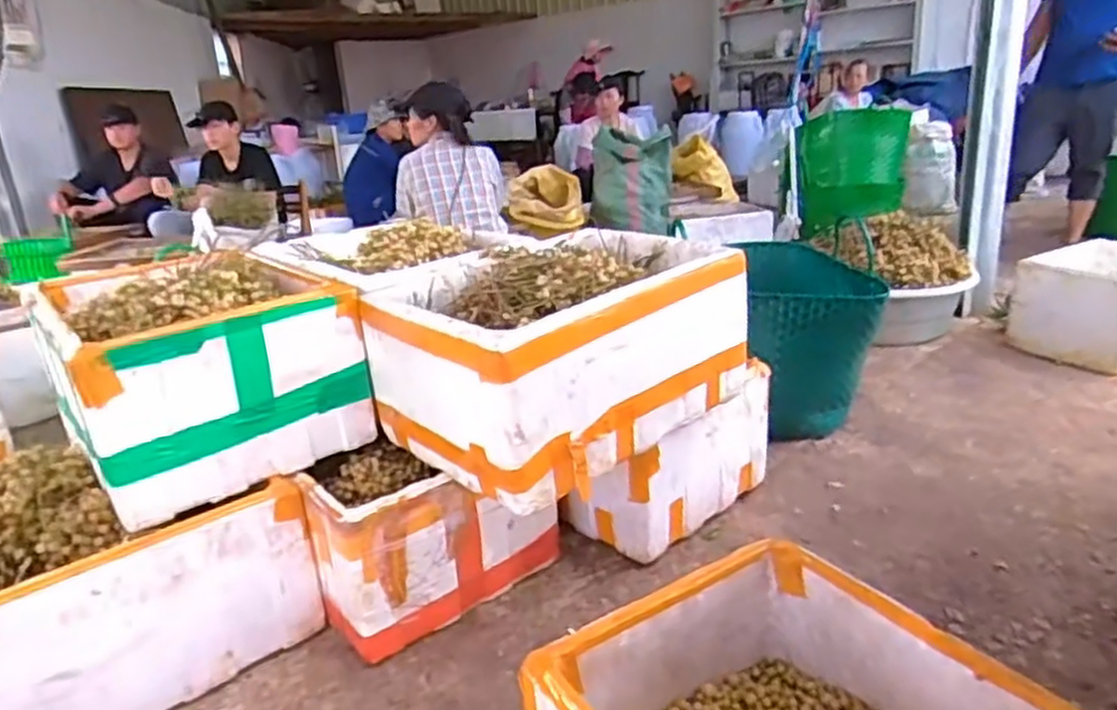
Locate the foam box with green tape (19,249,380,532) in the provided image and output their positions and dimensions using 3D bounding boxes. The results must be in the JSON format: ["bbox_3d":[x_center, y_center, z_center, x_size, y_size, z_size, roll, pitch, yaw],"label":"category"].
[{"bbox_3d":[-0.697,0.010,1.447,0.446,0.323,0.557,-19,24,-36],"label":"foam box with green tape"}]

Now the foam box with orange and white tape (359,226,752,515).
[{"bbox_3d":[0.005,-0.015,1.396,0.579,0.310,0.459,-21,25,-40],"label":"foam box with orange and white tape"}]

